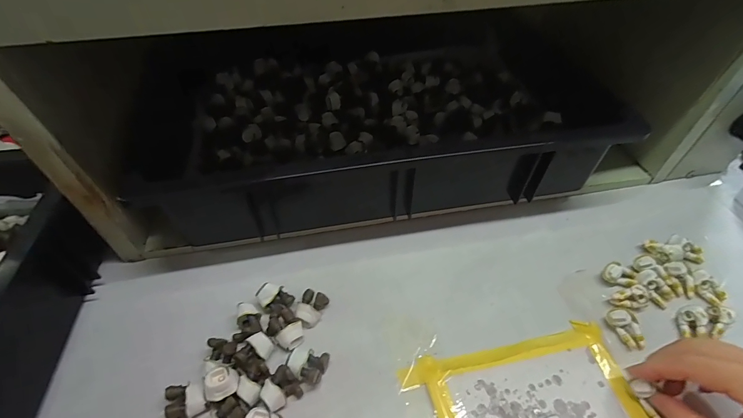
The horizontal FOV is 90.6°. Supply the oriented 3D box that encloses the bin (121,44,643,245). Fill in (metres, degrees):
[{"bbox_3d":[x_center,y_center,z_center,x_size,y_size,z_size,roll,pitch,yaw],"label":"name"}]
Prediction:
[{"bbox_3d":[-0.015,-0.112,0.441,0.443,0.087,0.331,-10,50,-9],"label":"bin"}]

